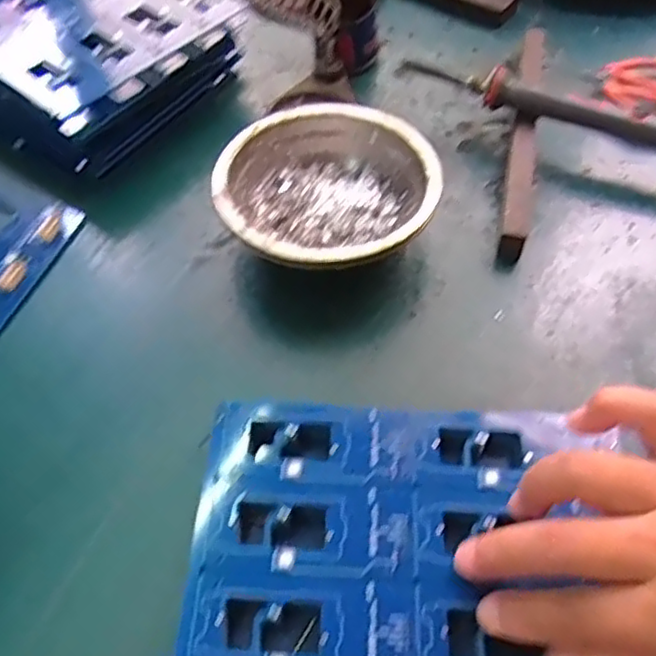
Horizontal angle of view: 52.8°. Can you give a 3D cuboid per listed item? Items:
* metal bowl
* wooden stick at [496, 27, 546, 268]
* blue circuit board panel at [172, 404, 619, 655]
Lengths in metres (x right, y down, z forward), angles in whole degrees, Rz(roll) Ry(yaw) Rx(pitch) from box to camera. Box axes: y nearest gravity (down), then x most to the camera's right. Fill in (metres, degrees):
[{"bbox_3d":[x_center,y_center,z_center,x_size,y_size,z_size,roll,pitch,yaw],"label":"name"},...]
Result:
[{"bbox_3d":[0.000,-0.079,0.407,0.128,0.043,0.127,1,53,-1],"label":"metal bowl"},{"bbox_3d":[0.136,-0.135,0.458,0.018,0.018,0.230,12,54,8],"label":"wooden stick"},{"bbox_3d":[0.037,0.108,0.278,0.192,0.009,0.158,3,55,2],"label":"blue circuit board panel"}]

